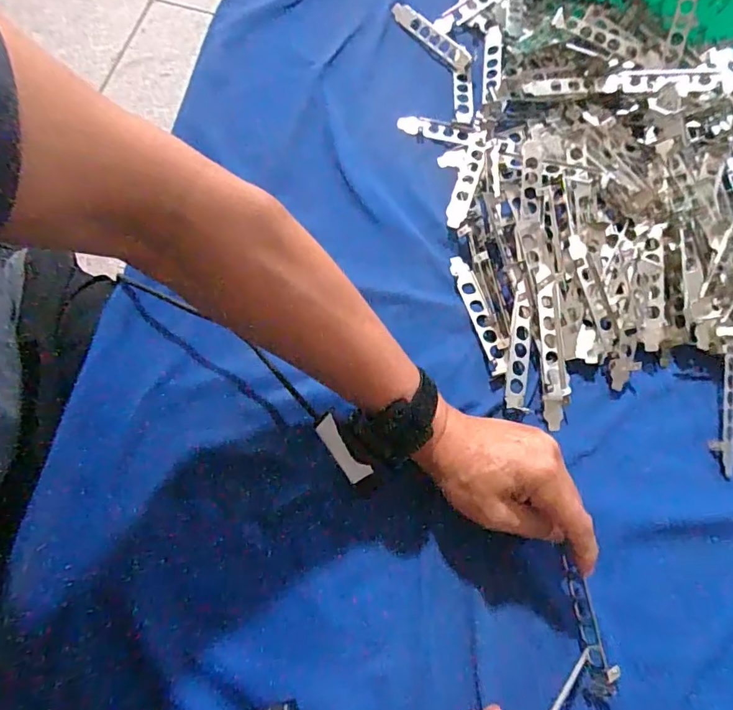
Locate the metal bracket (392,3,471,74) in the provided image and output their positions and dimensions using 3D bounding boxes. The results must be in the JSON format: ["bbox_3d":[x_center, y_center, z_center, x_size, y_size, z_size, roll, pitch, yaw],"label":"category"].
[{"bbox_3d":[0.074,-0.354,0.553,0.023,0.013,0.120,-38,78,-16],"label":"metal bracket"}]

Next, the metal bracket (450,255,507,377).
[{"bbox_3d":[0.101,-0.038,0.443,0.019,0.009,0.117,-14,73,-10],"label":"metal bracket"}]

